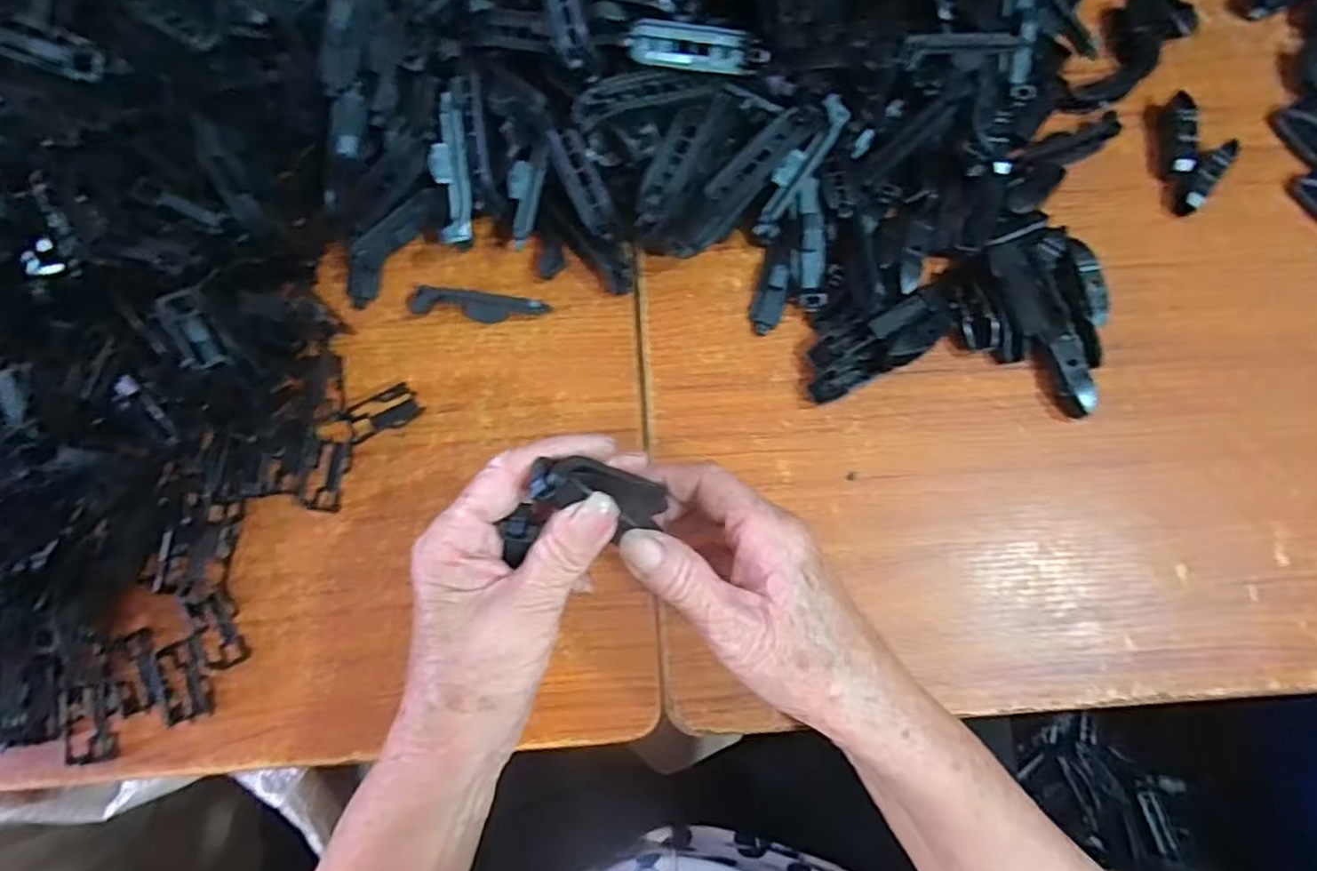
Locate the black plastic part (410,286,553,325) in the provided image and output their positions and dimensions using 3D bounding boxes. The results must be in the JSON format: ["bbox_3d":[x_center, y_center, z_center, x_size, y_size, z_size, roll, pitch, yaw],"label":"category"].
[{"bbox_3d":[-0.100,-0.072,0.374,0.077,0.011,0.015,7,79,1],"label":"black plastic part"}]

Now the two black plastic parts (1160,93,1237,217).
[{"bbox_3d":[0.319,-0.166,0.394,0.032,0.015,0.072,0,79,-1],"label":"two black plastic parts"}]

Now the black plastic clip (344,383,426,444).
[{"bbox_3d":[-0.151,-0.012,0.364,0.040,0.004,0.022,-28,81,-6],"label":"black plastic clip"}]

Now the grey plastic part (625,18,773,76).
[{"bbox_3d":[0.020,-0.186,0.321,0.068,0.013,0.017,-2,79,-16],"label":"grey plastic part"}]

